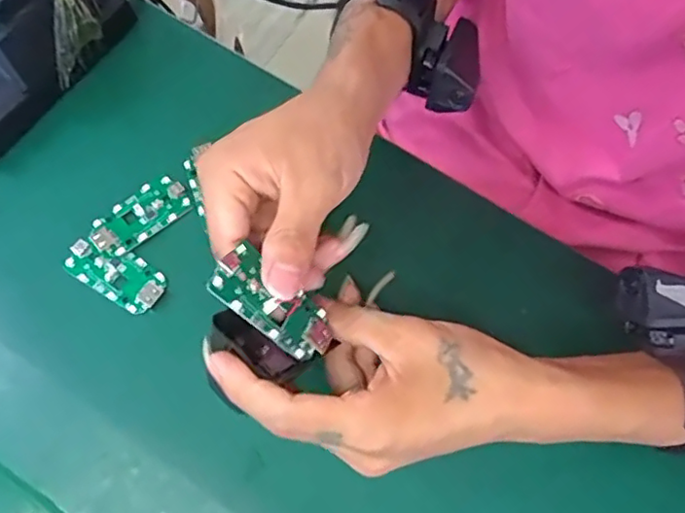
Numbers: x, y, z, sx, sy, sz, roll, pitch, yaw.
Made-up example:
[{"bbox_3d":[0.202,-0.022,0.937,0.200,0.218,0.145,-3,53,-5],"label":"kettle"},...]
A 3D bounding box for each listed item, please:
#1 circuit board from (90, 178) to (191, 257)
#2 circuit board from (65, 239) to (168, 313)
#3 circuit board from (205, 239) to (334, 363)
[{"bbox_3d":[-0.128,-0.026,0.377,0.063,0.004,0.031,-38,77,-11],"label":"circuit board"},{"bbox_3d":[-0.139,0.010,0.364,0.062,0.004,0.030,29,75,9],"label":"circuit board"},{"bbox_3d":[-0.032,0.022,0.279,0.062,0.007,0.030,42,52,-18],"label":"circuit board"}]

